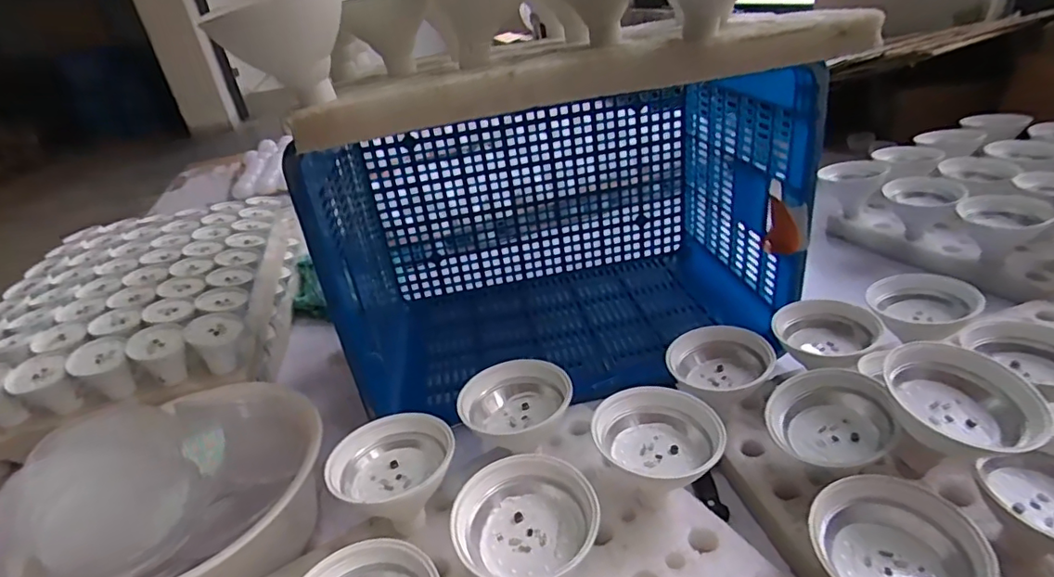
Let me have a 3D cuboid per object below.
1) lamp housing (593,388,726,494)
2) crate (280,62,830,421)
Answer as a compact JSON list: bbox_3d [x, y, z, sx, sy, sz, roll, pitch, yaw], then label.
[{"bbox_3d":[0.121,0.135,0.498,0.109,0.047,0.090,21,40,40],"label":"lamp housing"},{"bbox_3d":[0.040,-0.088,0.830,0.585,0.362,0.366,-9,29,-3],"label":"crate"}]

